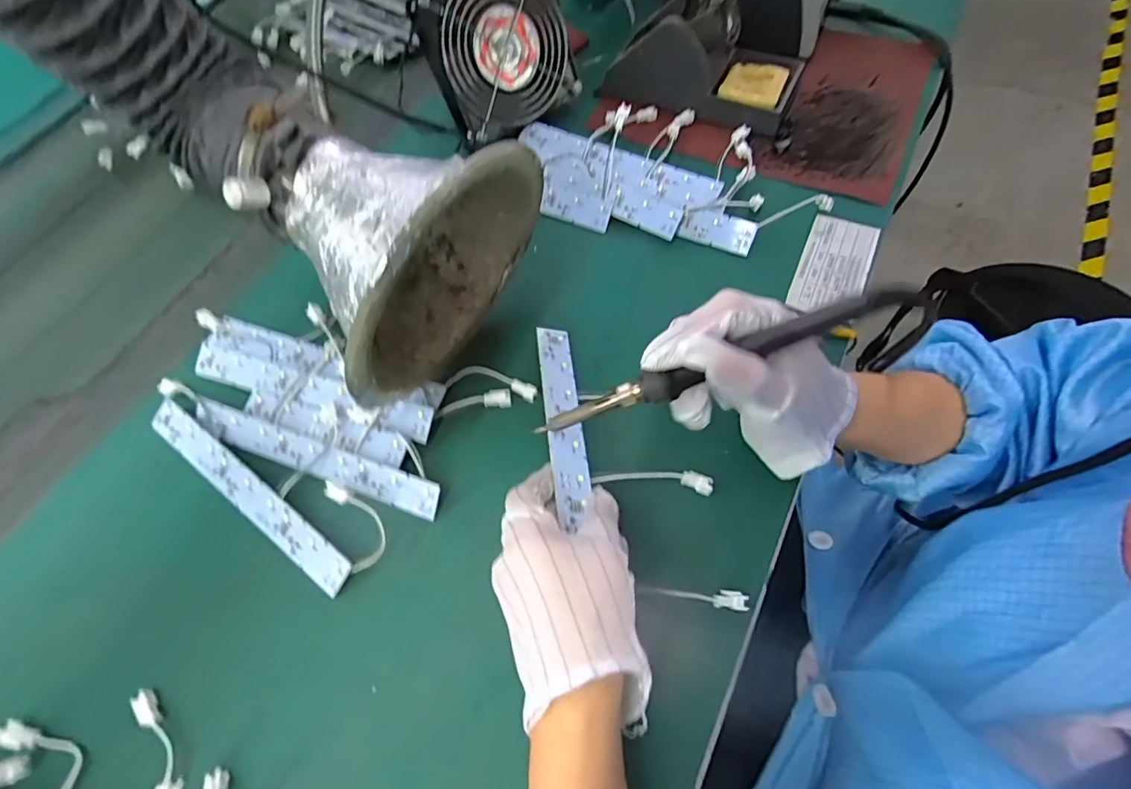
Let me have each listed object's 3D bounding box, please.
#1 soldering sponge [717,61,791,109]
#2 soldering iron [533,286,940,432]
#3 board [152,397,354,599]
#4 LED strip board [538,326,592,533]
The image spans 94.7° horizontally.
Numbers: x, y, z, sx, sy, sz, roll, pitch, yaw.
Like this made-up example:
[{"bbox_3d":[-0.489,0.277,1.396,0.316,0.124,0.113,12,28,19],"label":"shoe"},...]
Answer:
[{"bbox_3d":[0.176,-0.290,0.486,0.054,0.006,0.056,20,69,13],"label":"soldering sponge"},{"bbox_3d":[0.077,-0.017,0.267,0.199,0.015,0.018,-22,65,14],"label":"soldering iron"},{"bbox_3d":[-0.217,0.064,0.353,0.196,0.004,0.026,33,88,16],"label":"board"},{"bbox_3d":[-0.001,0.015,0.350,0.023,0.010,0.149,-7,56,-1],"label":"LED strip board"}]

